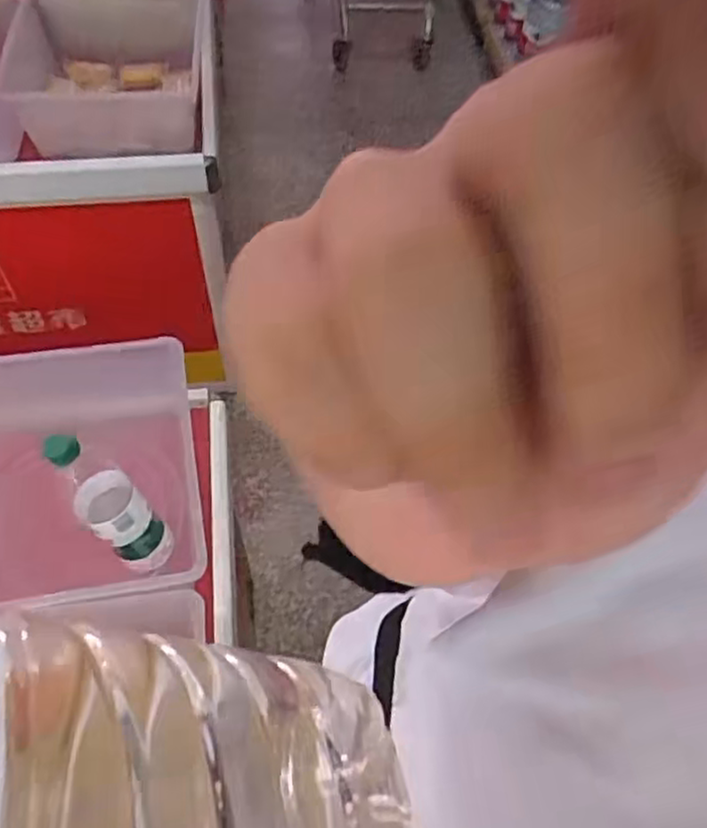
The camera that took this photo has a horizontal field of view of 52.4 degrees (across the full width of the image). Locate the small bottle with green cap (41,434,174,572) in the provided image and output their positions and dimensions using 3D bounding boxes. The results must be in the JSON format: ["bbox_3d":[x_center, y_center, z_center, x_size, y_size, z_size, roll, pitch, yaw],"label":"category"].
[{"bbox_3d":[-0.260,0.093,0.762,0.060,0.239,0.064,18,57,33],"label":"small bottle with green cap"}]

